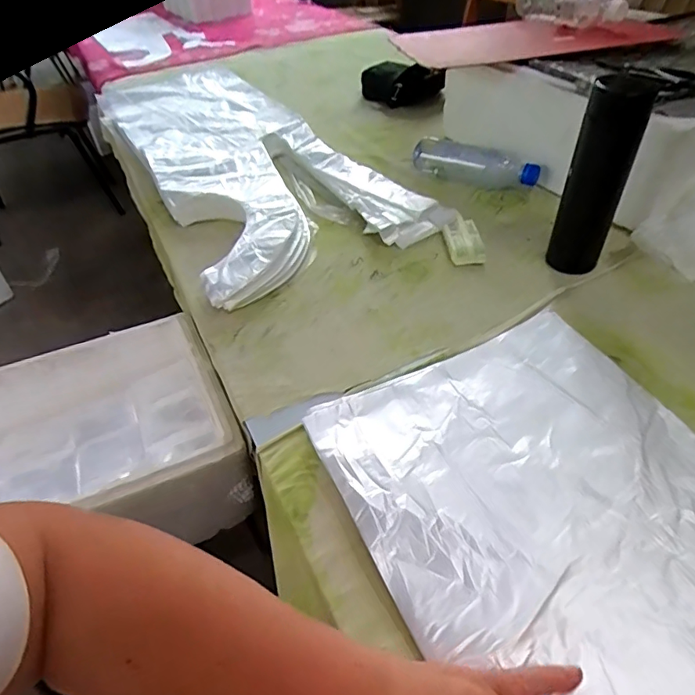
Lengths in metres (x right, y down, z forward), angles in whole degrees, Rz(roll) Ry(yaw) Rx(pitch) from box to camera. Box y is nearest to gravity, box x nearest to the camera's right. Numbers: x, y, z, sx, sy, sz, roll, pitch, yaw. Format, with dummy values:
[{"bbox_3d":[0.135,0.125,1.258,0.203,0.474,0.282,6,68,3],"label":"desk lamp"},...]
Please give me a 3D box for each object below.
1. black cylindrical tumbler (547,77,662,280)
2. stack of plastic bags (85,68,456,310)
[{"bbox_3d":[0.291,-0.191,0.594,0.064,0.219,0.054,20,49,23],"label":"black cylindrical tumbler"},{"bbox_3d":[-0.200,-0.363,0.932,0.346,0.076,0.861,-23,47,-18],"label":"stack of plastic bags"}]

